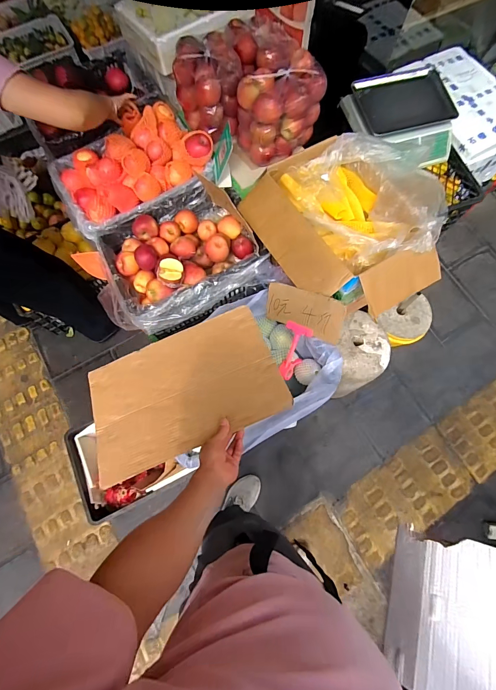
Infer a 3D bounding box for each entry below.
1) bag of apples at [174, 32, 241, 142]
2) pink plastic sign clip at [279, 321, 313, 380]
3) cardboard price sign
[{"bbox_3d":[-0.135,-0.864,1.098,0.211,0.182,0.271,-10,72,-5],"label":"bag of apples"},{"bbox_3d":[0.134,0.019,0.960,0.076,0.053,0.169,15,106,4],"label":"pink plastic sign clip"},{"bbox_3d":[0.156,-0.097,0.920,0.240,0.011,0.115,25,115,30],"label":"cardboard price sign"}]

